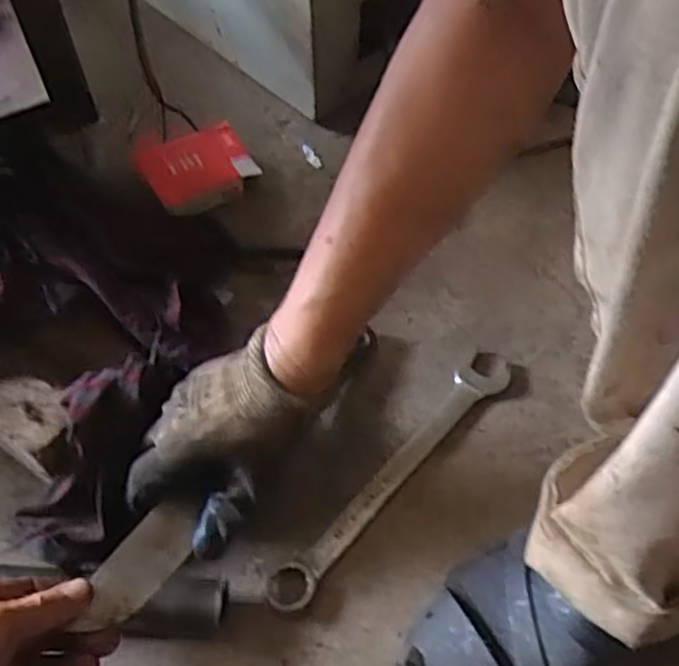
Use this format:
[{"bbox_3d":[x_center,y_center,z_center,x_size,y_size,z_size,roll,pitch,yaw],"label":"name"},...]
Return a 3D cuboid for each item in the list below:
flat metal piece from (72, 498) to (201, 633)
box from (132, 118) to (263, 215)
[{"bbox_3d":[-0.120,0.140,0.439,0.034,0.009,0.087,42,54,3],"label":"flat metal piece"},{"bbox_3d":[-0.129,-0.154,0.671,0.097,0.019,0.076,-29,60,-19],"label":"box"}]

